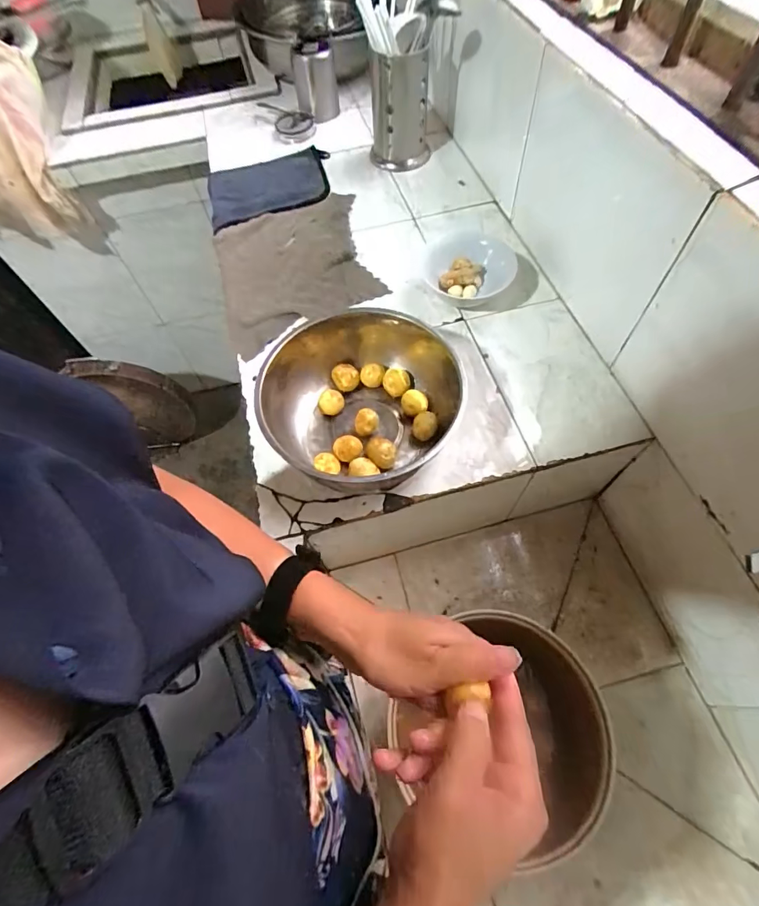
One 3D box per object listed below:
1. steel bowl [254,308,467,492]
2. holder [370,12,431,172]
[{"bbox_3d":[-0.022,-0.064,0.514,0.222,0.092,0.241,-2,61,3],"label":"steel bowl"},{"bbox_3d":[0.038,-0.609,0.736,0.101,0.195,0.116,-2,61,3],"label":"holder"}]

